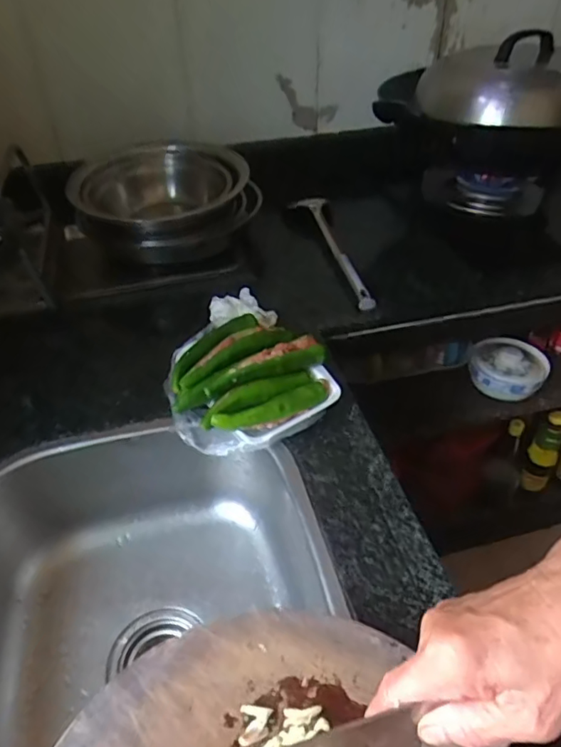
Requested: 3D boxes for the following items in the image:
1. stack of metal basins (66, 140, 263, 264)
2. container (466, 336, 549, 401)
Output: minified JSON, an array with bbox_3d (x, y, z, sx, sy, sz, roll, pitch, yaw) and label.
[{"bbox_3d":[-0.191,-0.282,0.891,0.244,0.116,0.244,11,43,14],"label":"stack of metal basins"},{"bbox_3d":[0.467,-0.012,1.117,0.147,0.066,0.125,18,45,21],"label":"container"}]

